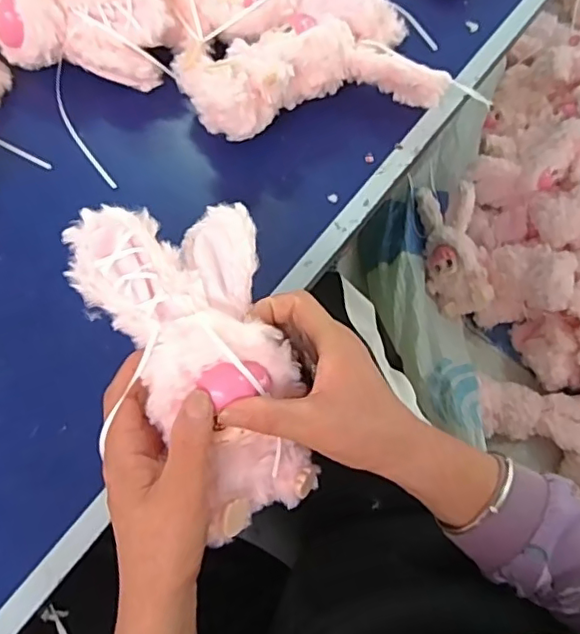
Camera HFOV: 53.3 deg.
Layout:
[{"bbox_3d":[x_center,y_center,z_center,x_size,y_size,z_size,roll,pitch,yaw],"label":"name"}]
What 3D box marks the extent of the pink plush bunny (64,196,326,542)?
[{"bbox_3d":[-0.044,0.023,0.372,0.117,0.067,0.219,-26,92,-12],"label":"pink plush bunny"}]

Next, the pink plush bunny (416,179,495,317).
[{"bbox_3d":[0.287,-0.120,0.996,0.102,0.066,0.228,-9,83,-6],"label":"pink plush bunny"}]

